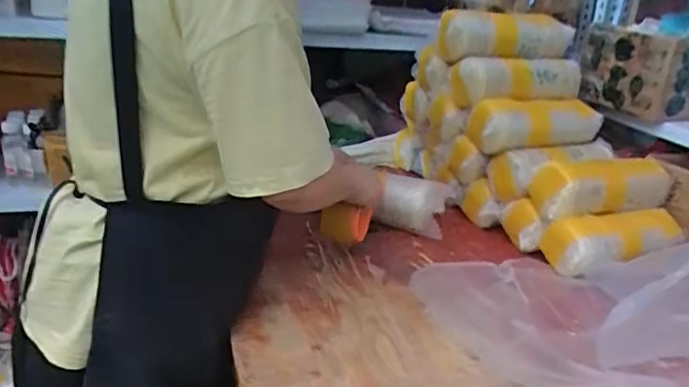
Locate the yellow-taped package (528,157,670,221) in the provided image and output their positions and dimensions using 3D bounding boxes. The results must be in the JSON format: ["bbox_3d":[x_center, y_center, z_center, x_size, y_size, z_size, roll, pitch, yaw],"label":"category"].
[{"bbox_3d":[0.433,-0.015,0.968,0.257,0.072,0.084,-7,23,-25],"label":"yellow-taped package"}]

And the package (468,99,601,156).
[{"bbox_3d":[0.357,-0.134,1.071,0.253,0.089,0.086,-1,21,-13],"label":"package"}]

